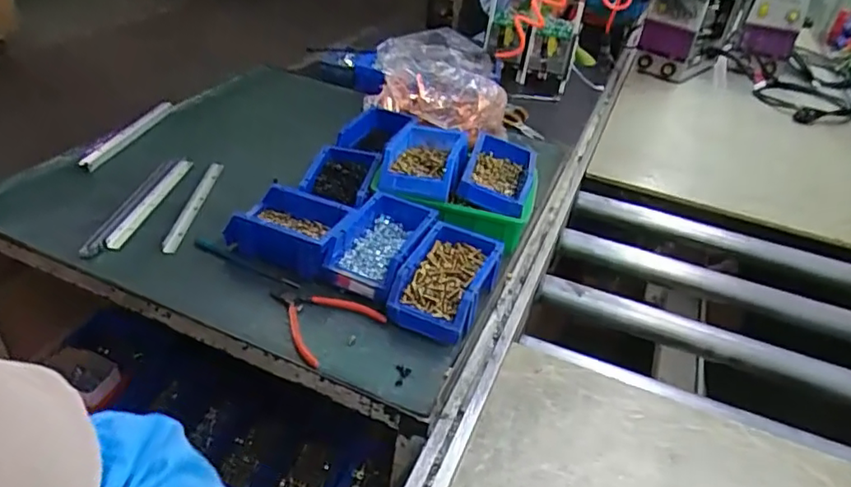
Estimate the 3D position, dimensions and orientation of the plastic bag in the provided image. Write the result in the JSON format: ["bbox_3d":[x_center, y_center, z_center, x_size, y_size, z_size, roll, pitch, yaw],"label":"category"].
[{"bbox_3d":[0.021,-0.339,1.178,0.276,0.142,0.264,3,36,-4],"label":"plastic bag"}]

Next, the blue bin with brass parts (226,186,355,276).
[{"bbox_3d":[-0.195,-0.018,0.832,0.163,0.072,0.105,17,37,15],"label":"blue bin with brass parts"}]

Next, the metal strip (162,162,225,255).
[{"bbox_3d":[-0.364,-0.066,0.922,0.023,0.019,0.255,3,36,-4],"label":"metal strip"}]

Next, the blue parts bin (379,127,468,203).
[{"bbox_3d":[-0.001,-0.137,0.921,0.124,0.048,0.162,9,36,4],"label":"blue parts bin"}]

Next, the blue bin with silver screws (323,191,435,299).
[{"bbox_3d":[-0.062,0.005,0.825,0.107,0.067,0.167,16,37,13],"label":"blue bin with silver screws"}]

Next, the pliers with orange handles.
[{"bbox_3d":[-0.140,0.091,0.744,0.135,0.013,0.115,32,43,31],"label":"pliers with orange handles"}]

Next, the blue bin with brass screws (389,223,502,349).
[{"bbox_3d":[0.028,0.047,0.772,0.106,0.063,0.164,17,37,15],"label":"blue bin with brass screws"}]

